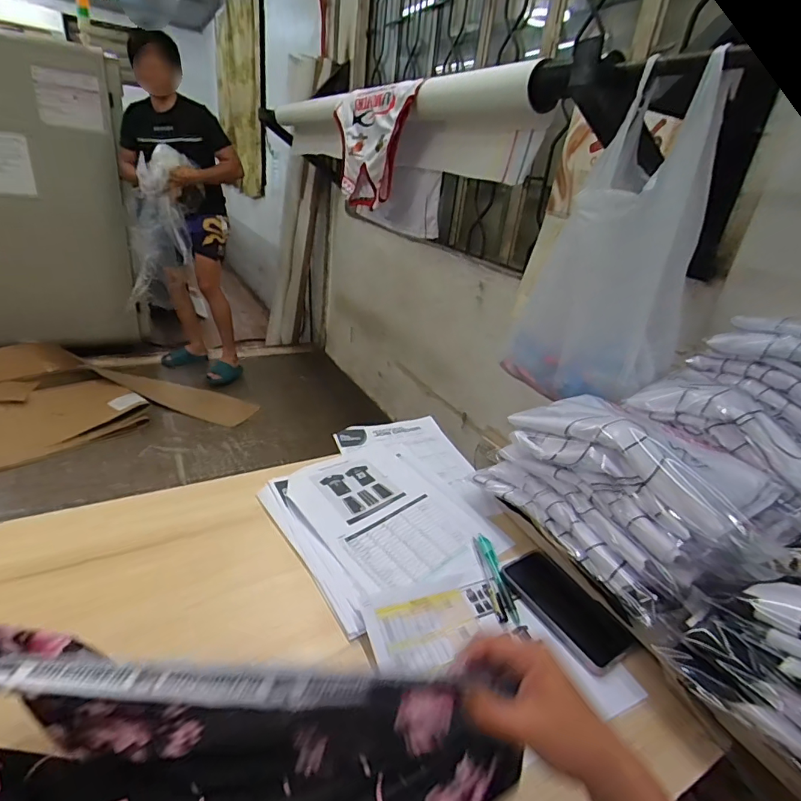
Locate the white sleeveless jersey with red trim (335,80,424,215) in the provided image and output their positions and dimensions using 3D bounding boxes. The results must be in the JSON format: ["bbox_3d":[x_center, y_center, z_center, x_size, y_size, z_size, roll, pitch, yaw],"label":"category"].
[{"bbox_3d":[-0.086,-0.760,1.434,0.058,0.314,0.496,-5,29,-29],"label":"white sleeveless jersey with red trim"}]

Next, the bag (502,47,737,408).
[{"bbox_3d":[0.349,-0.229,0.775,0.139,0.462,0.245,-15,34,-38],"label":"bag"}]

